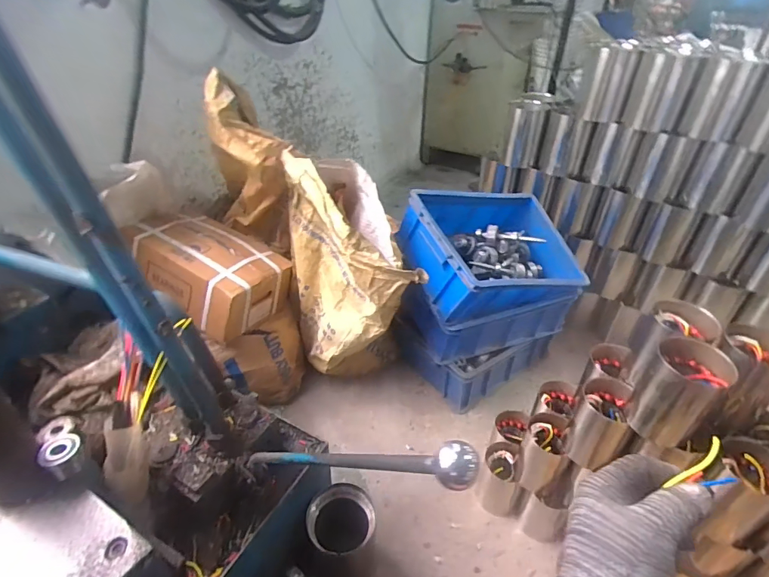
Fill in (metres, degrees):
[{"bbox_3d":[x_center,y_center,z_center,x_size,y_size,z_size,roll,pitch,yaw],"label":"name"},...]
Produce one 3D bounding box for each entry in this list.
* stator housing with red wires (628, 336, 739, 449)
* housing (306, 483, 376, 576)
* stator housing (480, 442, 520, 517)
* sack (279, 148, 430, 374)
[{"bbox_3d":[0.421,0.149,0.620,0.099,0.131,0.088,-30,46,-35],"label":"stator housing with red wires"},{"bbox_3d":[-0.079,0.454,0.773,0.125,0.177,0.121,1,36,0],"label":"housing"},{"bbox_3d":[0.245,0.403,0.904,0.084,0.138,0.092,13,38,16],"label":"stator housing"},{"bbox_3d":[-0.089,0.001,1.038,0.235,0.542,0.377,-8,37,-12],"label":"sack"}]

